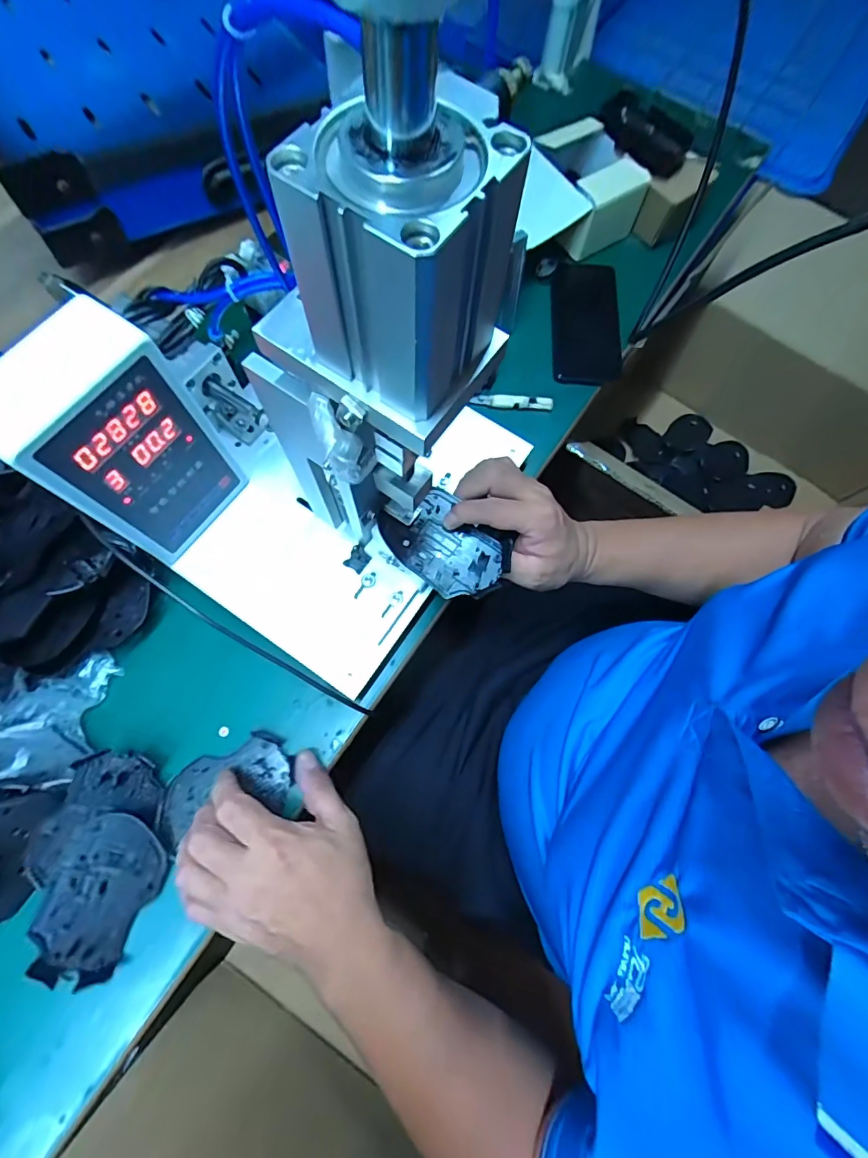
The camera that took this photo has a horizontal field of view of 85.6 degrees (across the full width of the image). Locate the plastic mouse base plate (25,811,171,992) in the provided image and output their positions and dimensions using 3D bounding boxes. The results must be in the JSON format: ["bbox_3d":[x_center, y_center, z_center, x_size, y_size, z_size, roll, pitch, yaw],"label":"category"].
[{"bbox_3d":[-0.253,0.240,0.354,0.071,0.009,0.110,26,76,-10],"label":"plastic mouse base plate"}]

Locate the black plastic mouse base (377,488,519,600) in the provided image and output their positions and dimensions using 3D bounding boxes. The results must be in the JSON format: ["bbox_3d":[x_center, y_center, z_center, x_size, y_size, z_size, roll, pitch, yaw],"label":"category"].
[{"bbox_3d":[0.011,-0.031,0.393,0.108,0.013,0.071,39,75,10],"label":"black plastic mouse base"}]

